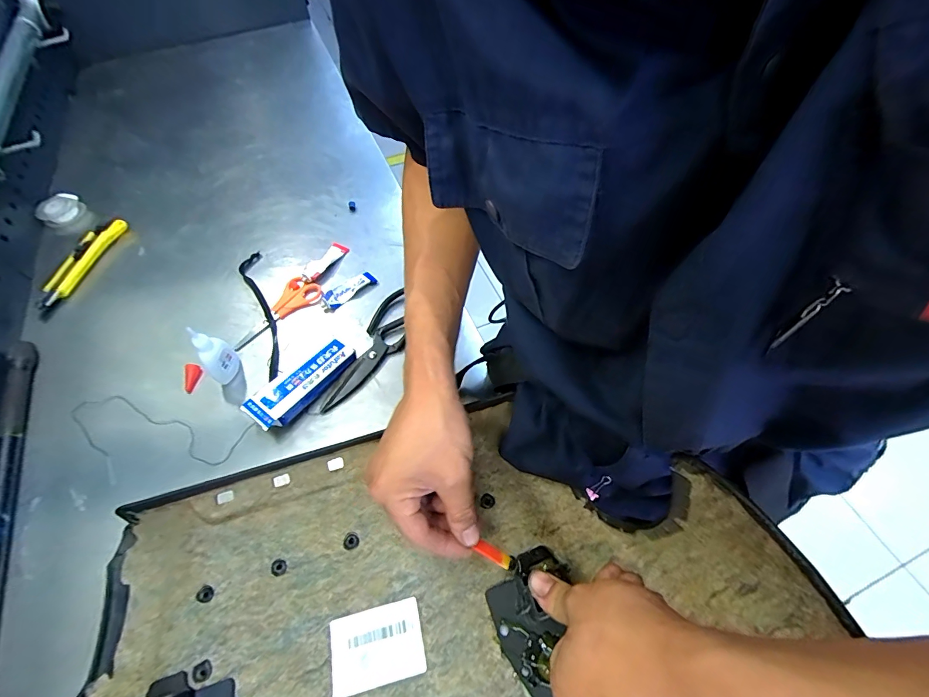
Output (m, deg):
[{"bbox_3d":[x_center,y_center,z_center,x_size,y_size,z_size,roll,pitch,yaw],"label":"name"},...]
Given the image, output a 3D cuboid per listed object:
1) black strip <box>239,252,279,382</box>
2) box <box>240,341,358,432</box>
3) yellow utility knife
[{"bbox_3d":[-0.264,-0.051,0.527,0.027,0.007,0.216,-21,59,-11],"label":"black strip"},{"bbox_3d":[-0.179,0.039,0.457,0.042,0.029,0.123,36,65,22],"label":"box"},{"bbox_3d":[-0.549,-0.128,0.585,0.033,0.023,0.178,4,57,5],"label":"yellow utility knife"}]

